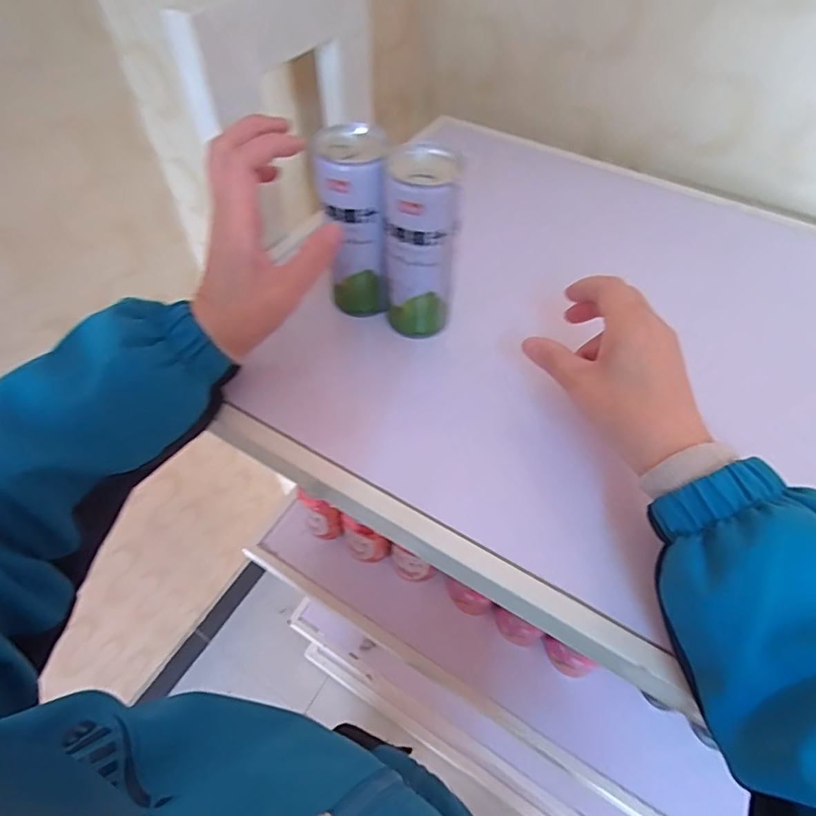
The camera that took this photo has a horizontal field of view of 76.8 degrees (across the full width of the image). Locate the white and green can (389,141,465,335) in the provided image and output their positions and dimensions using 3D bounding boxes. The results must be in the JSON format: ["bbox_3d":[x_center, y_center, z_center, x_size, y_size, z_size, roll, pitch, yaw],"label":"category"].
[{"bbox_3d":[0.010,-0.114,0.371,0.048,0.129,0.049,1,53,-1],"label":"white and green can"}]

